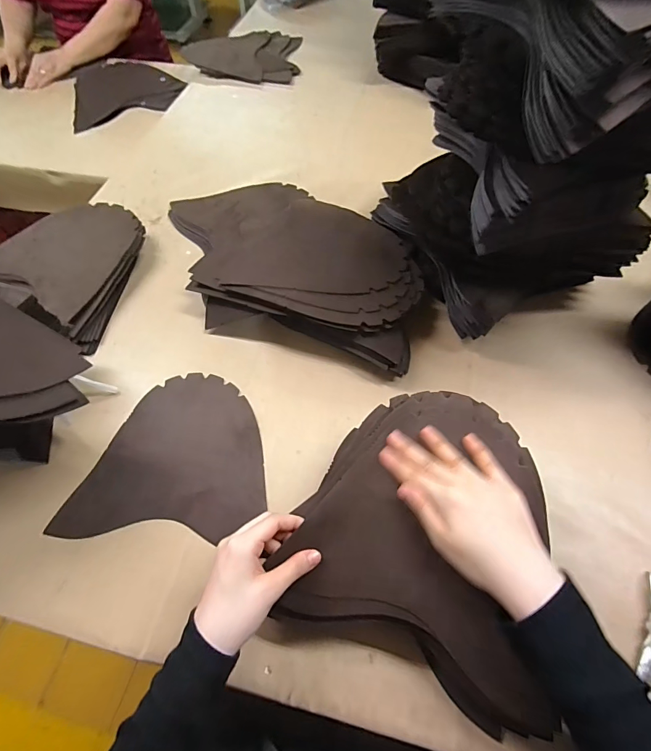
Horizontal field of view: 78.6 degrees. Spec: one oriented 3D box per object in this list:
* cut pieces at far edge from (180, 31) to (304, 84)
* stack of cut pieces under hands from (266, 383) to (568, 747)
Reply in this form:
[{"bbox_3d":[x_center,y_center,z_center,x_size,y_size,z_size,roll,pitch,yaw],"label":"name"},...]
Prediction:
[{"bbox_3d":[-0.214,-0.823,1.020,0.286,0.034,0.239,-3,62,1],"label":"cut pieces at far edge"},{"bbox_3d":[0.111,0.150,0.387,0.248,0.058,0.252,22,65,13],"label":"stack of cut pieces under hands"}]

